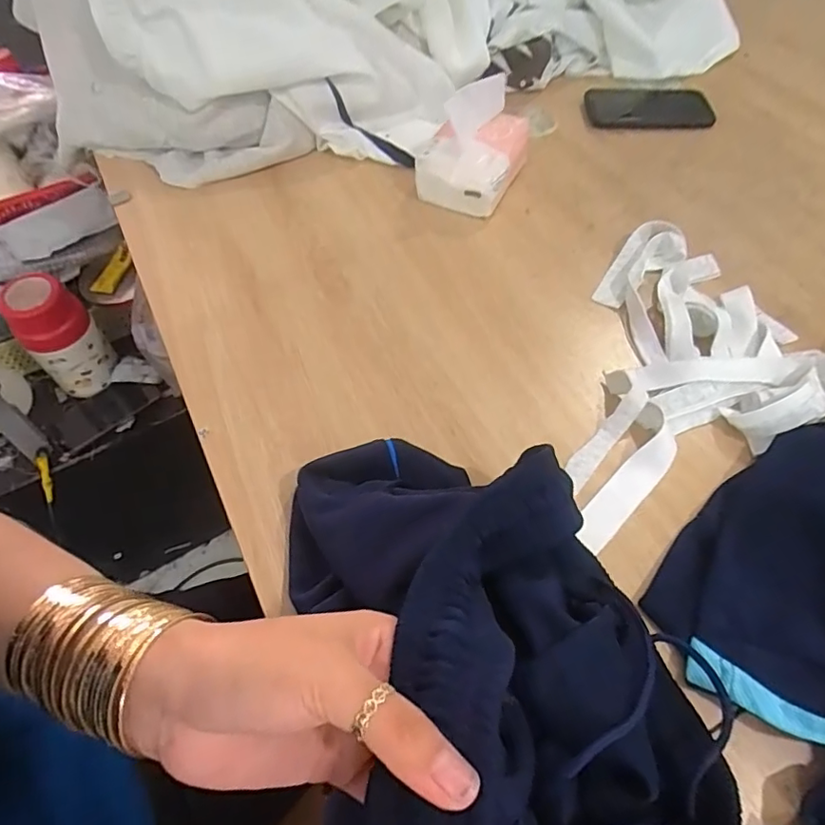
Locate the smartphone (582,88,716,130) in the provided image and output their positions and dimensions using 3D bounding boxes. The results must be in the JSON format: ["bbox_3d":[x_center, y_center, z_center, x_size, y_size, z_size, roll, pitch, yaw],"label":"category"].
[{"bbox_3d":[0.296,-0.383,0.684,0.155,0.016,0.072,-2,57,-1],"label":"smartphone"}]

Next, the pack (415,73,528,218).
[{"bbox_3d":[0.065,-0.287,0.575,0.094,0.097,0.123,23,60,14],"label":"pack"}]

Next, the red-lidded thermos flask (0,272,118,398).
[{"bbox_3d":[-0.523,-0.110,0.814,0.082,0.178,0.095,32,63,19],"label":"red-lidded thermos flask"}]

